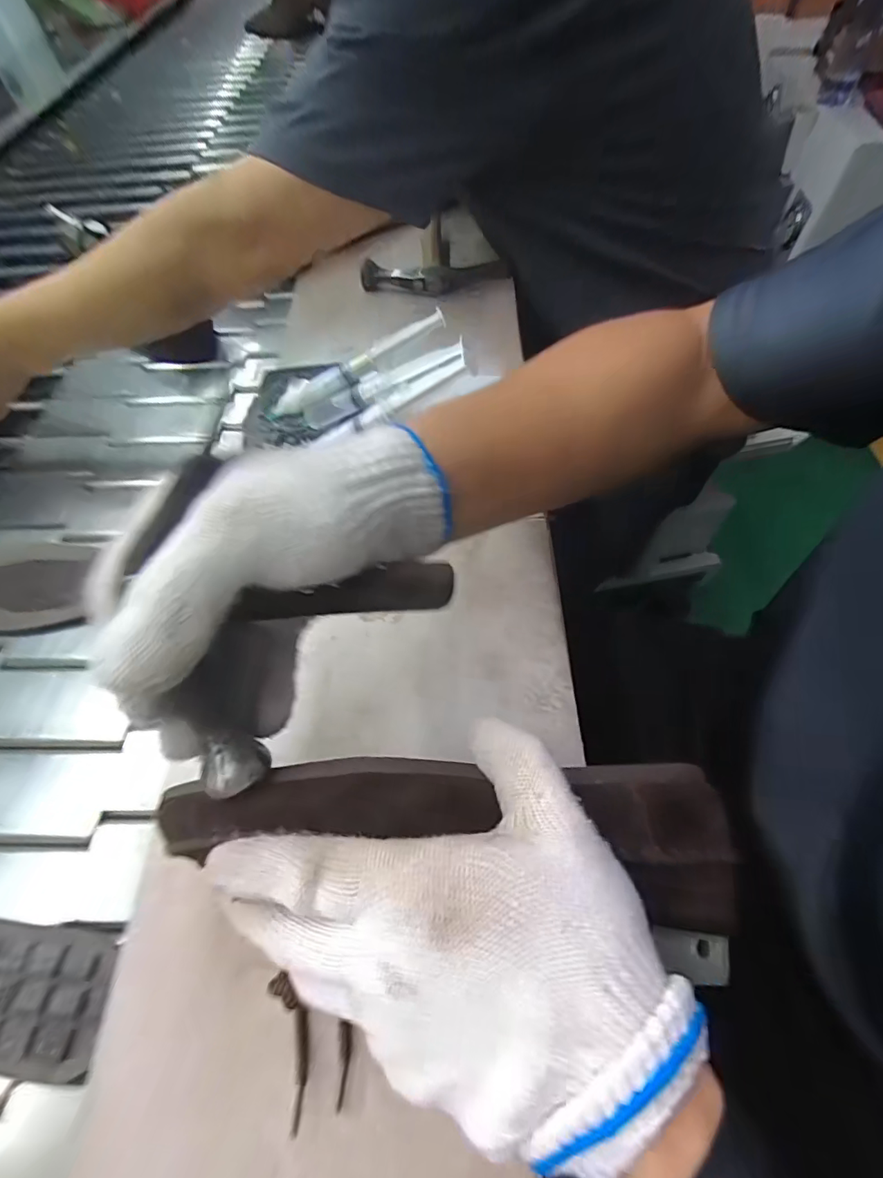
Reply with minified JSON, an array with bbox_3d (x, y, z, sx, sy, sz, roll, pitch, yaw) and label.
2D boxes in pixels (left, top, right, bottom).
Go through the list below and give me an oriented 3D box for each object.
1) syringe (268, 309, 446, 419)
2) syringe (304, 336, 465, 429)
[{"bbox_3d":[-0.070,-0.179,0.389,0.157,0.014,0.024,-29,61,2],"label":"syringe"},{"bbox_3d":[-0.048,-0.148,0.356,0.143,0.014,0.017,-11,54,30],"label":"syringe"}]

